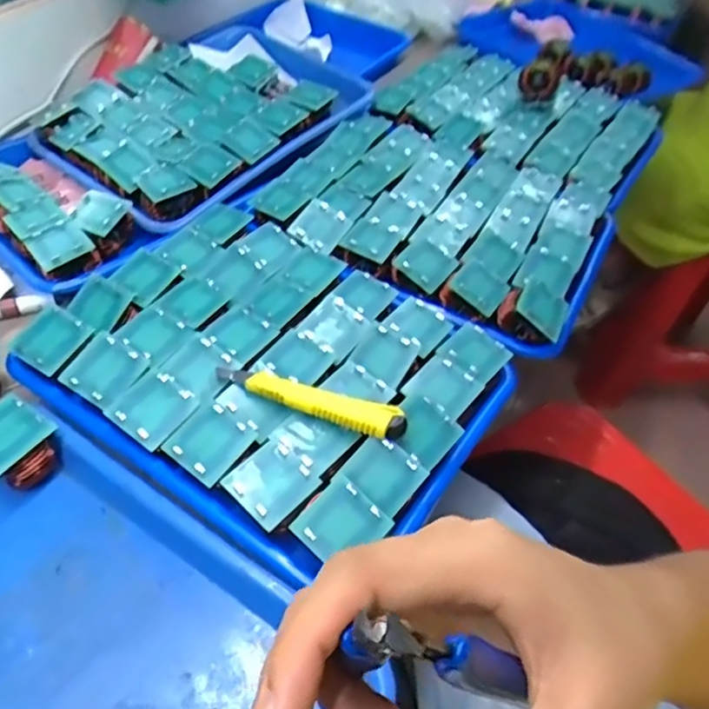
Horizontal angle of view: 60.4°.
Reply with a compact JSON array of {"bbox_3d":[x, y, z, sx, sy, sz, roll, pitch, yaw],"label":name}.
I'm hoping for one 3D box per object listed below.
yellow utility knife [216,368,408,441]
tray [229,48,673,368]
[{"bbox_3d":[-0.031,0.028,0.414,0.136,0.022,0.026,21,49,14],"label":"yellow utility knife"},{"bbox_3d":[0.153,-0.232,0.713,0.330,0.064,0.543,26,51,16],"label":"tray"}]

